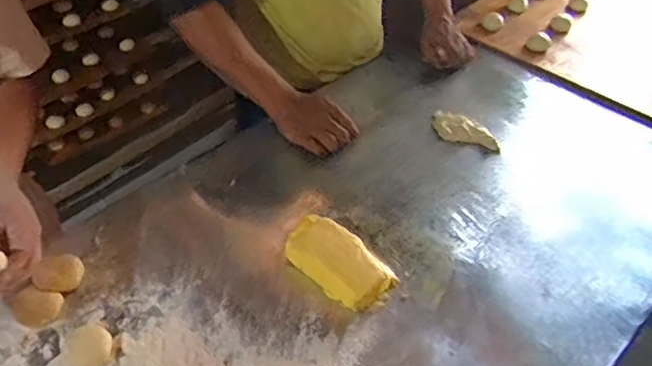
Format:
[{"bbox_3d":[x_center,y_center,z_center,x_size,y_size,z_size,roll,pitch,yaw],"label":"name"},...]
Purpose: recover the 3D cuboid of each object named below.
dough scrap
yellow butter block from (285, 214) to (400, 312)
[{"bbox_3d":[0.235,-0.087,0.967,0.130,0.022,0.055,32,52,24],"label":"dough scrap"},{"bbox_3d":[0.015,0.102,0.754,0.159,0.039,0.088,33,52,25],"label":"yellow butter block"}]

